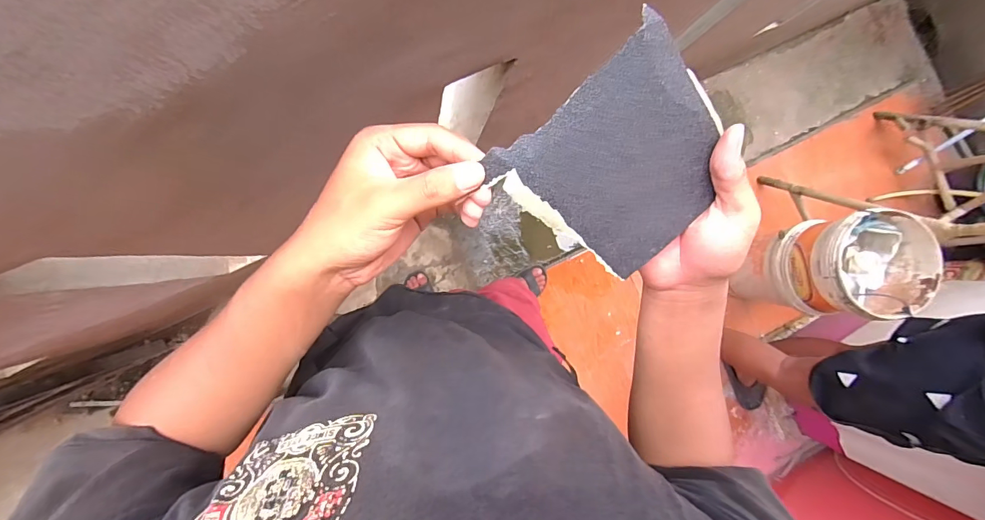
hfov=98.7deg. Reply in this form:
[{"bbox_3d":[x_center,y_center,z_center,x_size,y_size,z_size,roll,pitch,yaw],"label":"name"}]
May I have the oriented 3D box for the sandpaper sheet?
[{"bbox_3d":[0.086,-0.057,0.266,0.135,0.011,0.121,36,103,-32],"label":"sandpaper sheet"}]

